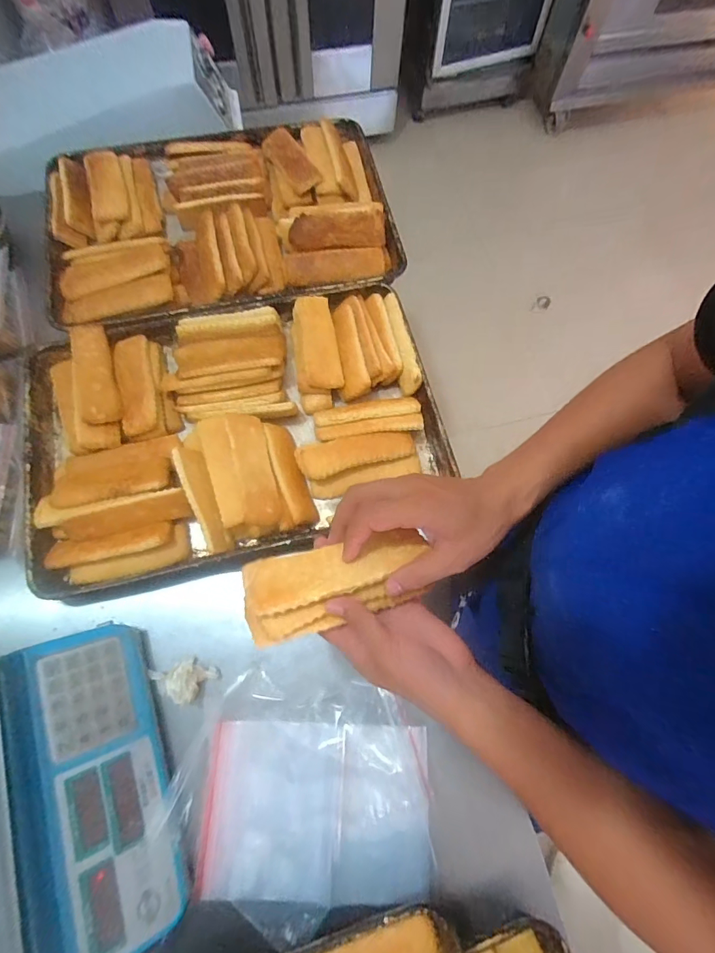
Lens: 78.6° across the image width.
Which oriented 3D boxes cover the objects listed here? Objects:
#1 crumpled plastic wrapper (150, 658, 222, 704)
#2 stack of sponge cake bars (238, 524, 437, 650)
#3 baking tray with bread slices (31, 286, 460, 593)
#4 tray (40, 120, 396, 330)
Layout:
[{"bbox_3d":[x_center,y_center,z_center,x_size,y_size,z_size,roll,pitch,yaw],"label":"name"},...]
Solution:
[{"bbox_3d":[-0.225,0.263,0.559,0.084,0.037,0.053,-14,72,-6],"label":"crumpled plastic wrapper"},{"bbox_3d":[-0.018,0.088,0.381,0.158,0.028,0.069,-16,73,-14],"label":"stack of sponge cake bars"},{"bbox_3d":[-0.188,-0.090,0.665,0.602,0.067,0.410,-14,72,-6],"label":"baking tray with bread slices"},{"bbox_3d":[-0.247,-0.476,0.796,0.606,0.070,0.419,-10,72,-4],"label":"tray"}]

